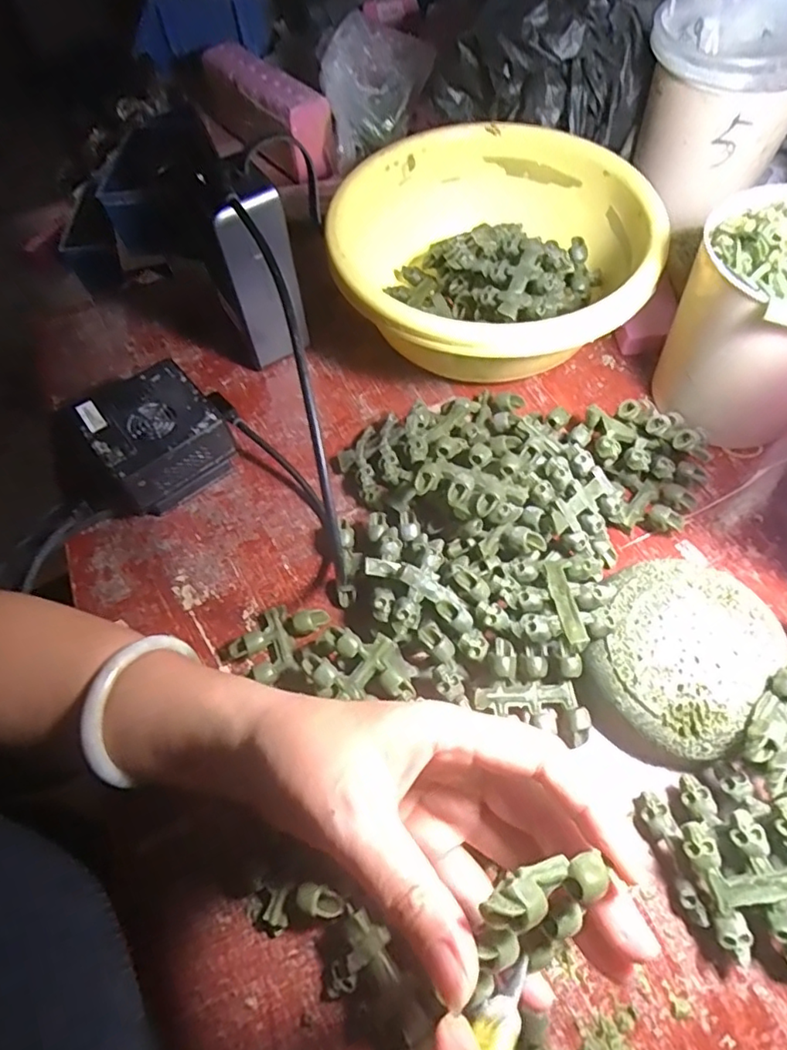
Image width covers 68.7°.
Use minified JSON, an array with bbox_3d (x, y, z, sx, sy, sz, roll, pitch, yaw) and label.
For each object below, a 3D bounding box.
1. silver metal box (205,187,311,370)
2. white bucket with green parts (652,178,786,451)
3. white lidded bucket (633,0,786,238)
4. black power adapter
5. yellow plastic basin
[{"bbox_3d":[-0.091,-0.160,0.399,0.055,0.128,0.021,-41,66,-18],"label":"silver metal box"},{"bbox_3d":[0.232,-0.124,0.362,0.102,0.121,0.093,-2,60,3],"label":"white bucket with green parts"},{"bbox_3d":[0.252,-0.326,0.449,0.108,0.119,0.112,-2,60,3],"label":"white lidded bucket"},{"bbox_3d":[-0.154,-0.060,0.390,0.086,0.056,0.075,-35,64,-16],"label":"black power adapter"},{"bbox_3d":[0.068,-0.198,0.427,0.214,0.075,0.214,-2,60,3],"label":"yellow plastic basin"}]

